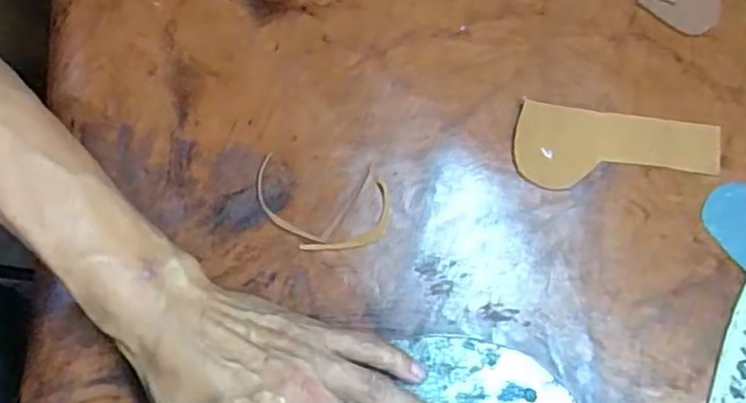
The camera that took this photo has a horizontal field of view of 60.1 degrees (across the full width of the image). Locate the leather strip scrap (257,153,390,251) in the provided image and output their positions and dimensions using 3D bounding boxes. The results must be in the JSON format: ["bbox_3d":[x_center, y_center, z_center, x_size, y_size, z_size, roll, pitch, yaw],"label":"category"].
[{"bbox_3d":[-0.031,0.002,0.387,0.080,0.004,0.055,3,71,4],"label":"leather strip scrap"}]

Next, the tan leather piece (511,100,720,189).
[{"bbox_3d":[0.149,-0.030,0.397,0.122,0.004,0.052,8,71,6],"label":"tan leather piece"}]

